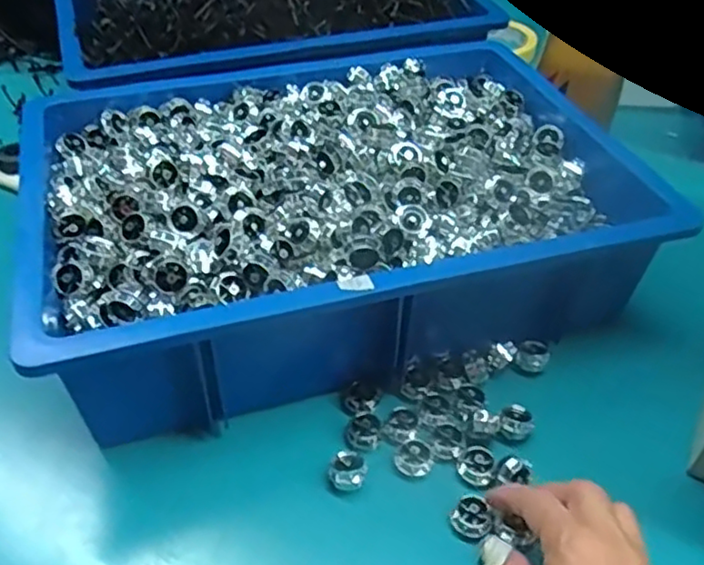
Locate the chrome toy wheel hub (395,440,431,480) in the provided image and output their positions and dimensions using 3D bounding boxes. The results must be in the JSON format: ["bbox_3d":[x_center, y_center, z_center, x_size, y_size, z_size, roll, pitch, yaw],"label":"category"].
[{"bbox_3d":[0.039,0.112,0.423,0.021,0.008,0.022,3,42,-2],"label":"chrome toy wheel hub"}]

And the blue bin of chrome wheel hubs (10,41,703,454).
[{"bbox_3d":[-0.007,-0.069,0.536,0.457,0.112,0.344,-14,46,-13],"label":"blue bin of chrome wheel hubs"}]

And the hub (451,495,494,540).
[{"bbox_3d":[0.072,0.141,0.396,0.023,0.012,0.022,0,45,0],"label":"hub"}]

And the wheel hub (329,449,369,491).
[{"bbox_3d":[-0.002,0.119,0.416,0.022,0.014,0.024,3,42,-2],"label":"wheel hub"}]

